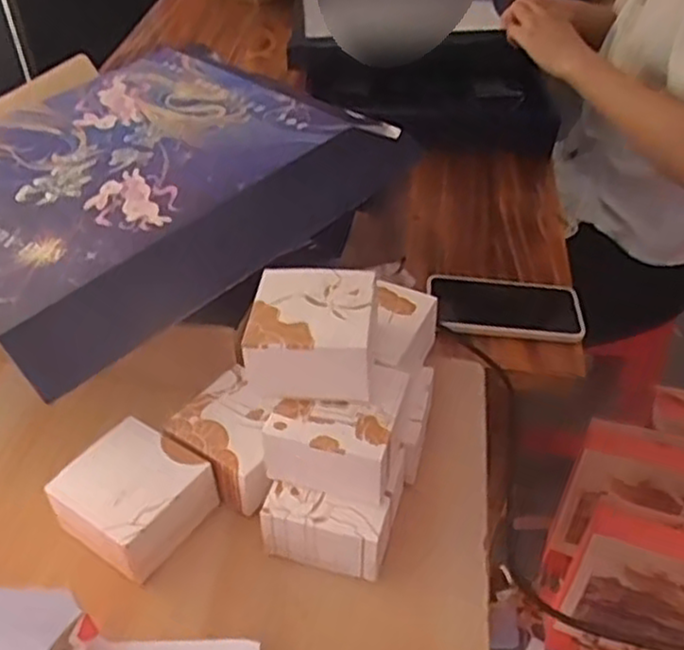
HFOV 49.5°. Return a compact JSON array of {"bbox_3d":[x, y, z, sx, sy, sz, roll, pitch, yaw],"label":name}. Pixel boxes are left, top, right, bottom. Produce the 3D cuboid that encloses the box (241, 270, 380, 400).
[{"bbox_3d":[-0.021,0.003,0.537,0.084,0.049,0.091,3,42,3],"label":"box"}]

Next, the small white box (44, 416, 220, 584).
[{"bbox_3d":[-0.153,0.131,0.549,0.094,0.056,0.097,26,48,25],"label":"small white box"}]

